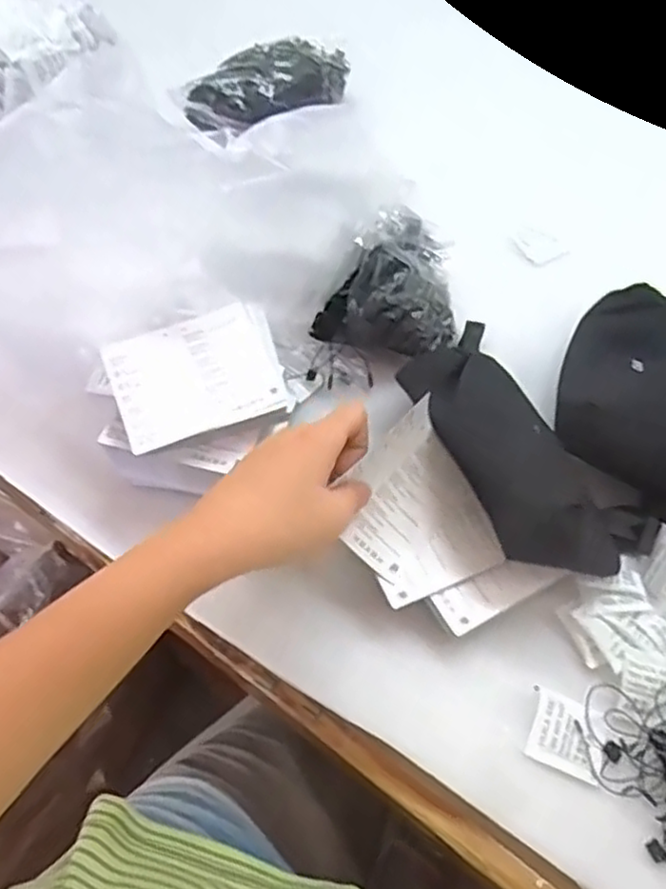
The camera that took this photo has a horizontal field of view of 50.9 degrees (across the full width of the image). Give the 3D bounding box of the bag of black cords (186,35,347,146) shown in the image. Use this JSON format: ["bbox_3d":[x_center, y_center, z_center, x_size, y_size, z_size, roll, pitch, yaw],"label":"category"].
[{"bbox_3d":[-0.055,-0.340,0.655,0.180,0.036,0.088,-34,64,-17],"label":"bag of black cords"}]

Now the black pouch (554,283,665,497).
[{"bbox_3d":[0.218,-0.053,0.505,0.097,0.048,0.205,20,62,13],"label":"black pouch"}]

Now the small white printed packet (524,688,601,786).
[{"bbox_3d":[0.133,0.163,0.394,0.040,0.004,0.038,20,62,13],"label":"small white printed packet"}]

